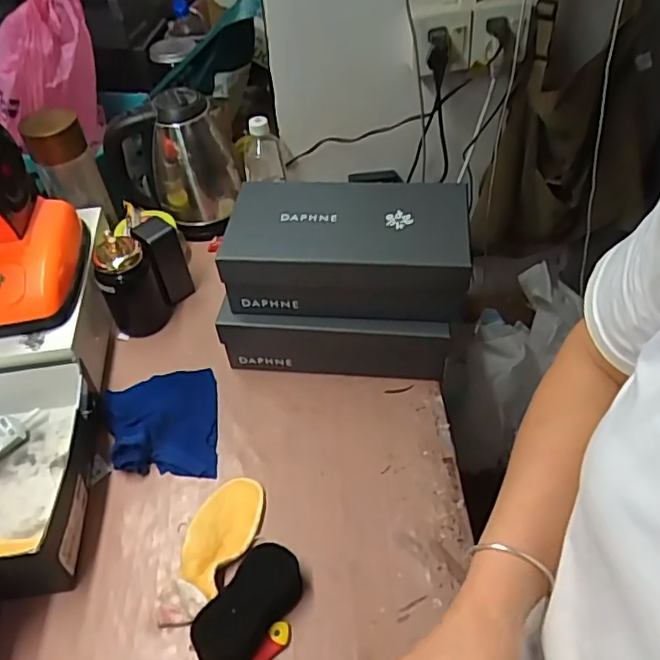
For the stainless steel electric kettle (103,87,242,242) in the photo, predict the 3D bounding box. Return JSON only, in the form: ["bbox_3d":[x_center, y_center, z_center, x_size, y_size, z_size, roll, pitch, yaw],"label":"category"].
[{"bbox_3d":[-0.252,-0.283,1.022,0.181,0.215,0.150,7,48,10],"label":"stainless steel electric kettle"}]

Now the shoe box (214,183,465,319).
[{"bbox_3d":[0.023,-0.107,0.791,0.290,0.100,0.164,3,48,6],"label":"shoe box"}]

